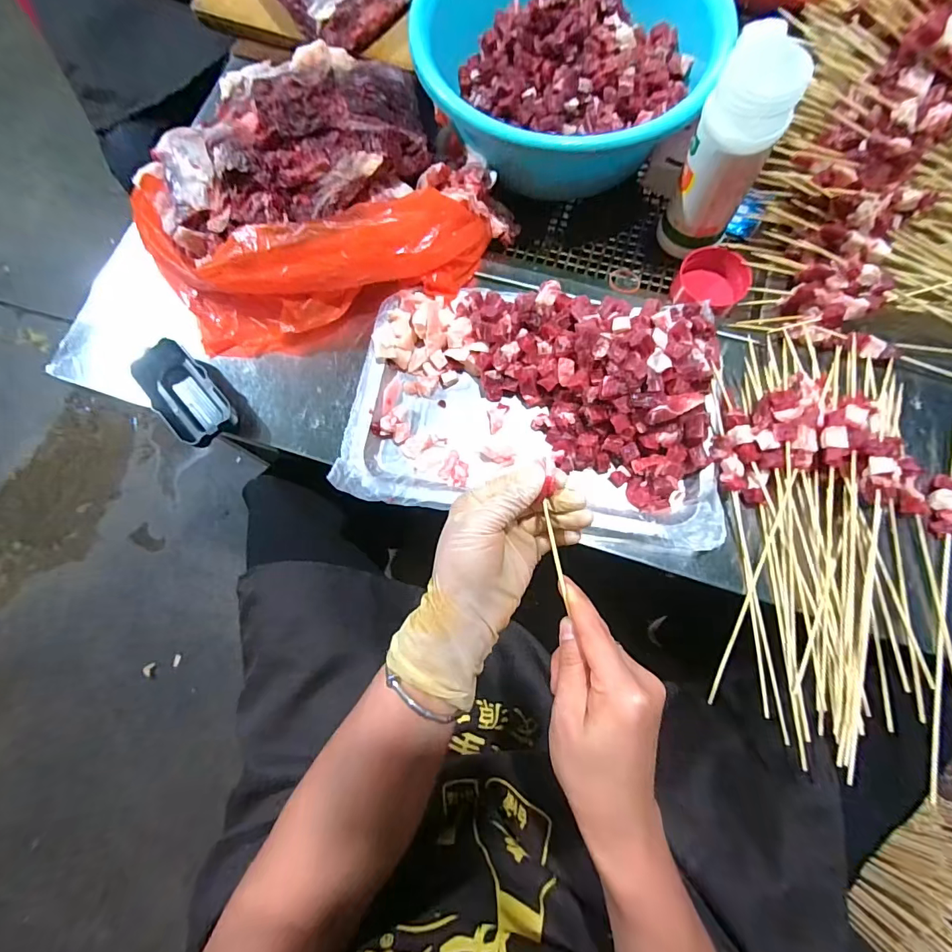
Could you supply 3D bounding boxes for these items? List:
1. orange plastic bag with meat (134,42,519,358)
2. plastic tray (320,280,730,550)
[{"bbox_3d":[-0.142,-0.255,0.418,0.322,0.111,0.204,-20,76,-2],"label":"orange plastic bag with meat"},{"bbox_3d":[0.050,-0.066,0.383,0.307,0.058,0.207,8,86,9],"label":"plastic tray"}]

